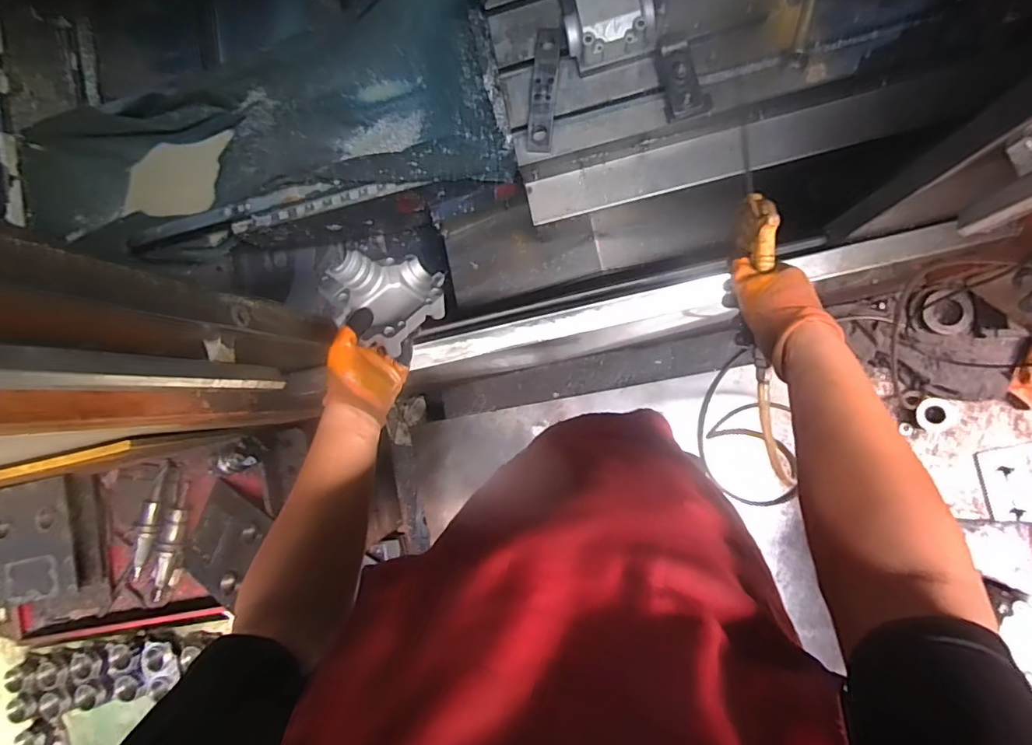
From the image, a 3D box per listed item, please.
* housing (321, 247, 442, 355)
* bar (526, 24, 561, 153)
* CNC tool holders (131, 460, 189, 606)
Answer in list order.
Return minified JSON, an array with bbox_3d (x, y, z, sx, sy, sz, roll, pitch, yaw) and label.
[{"bbox_3d":[-0.176,-0.100,0.671,0.147,0.055,0.135,2,56,-4],"label":"housing"},{"bbox_3d":[0.046,-0.459,0.839,0.042,0.017,0.196,5,88,9],"label":"bar"},{"bbox_3d":[-0.786,0.357,1.135,0.110,0.047,0.301,14,89,10],"label":"CNC tool holders"}]

